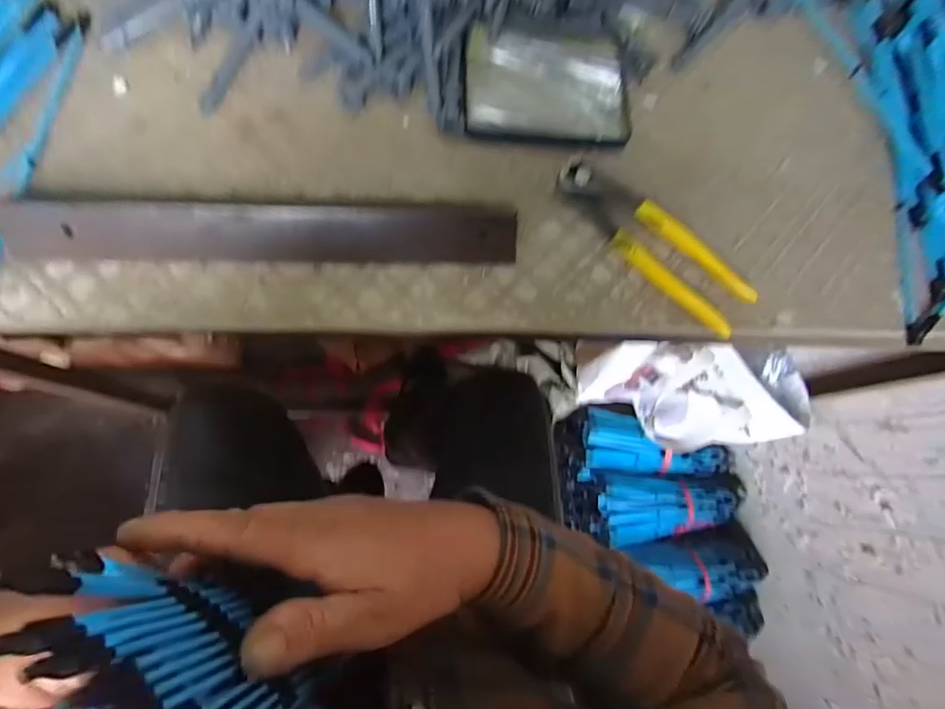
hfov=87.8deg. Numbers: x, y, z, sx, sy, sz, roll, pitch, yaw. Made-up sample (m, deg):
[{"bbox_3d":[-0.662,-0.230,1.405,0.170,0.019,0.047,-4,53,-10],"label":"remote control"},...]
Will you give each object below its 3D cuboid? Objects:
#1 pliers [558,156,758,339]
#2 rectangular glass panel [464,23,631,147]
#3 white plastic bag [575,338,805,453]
[{"bbox_3d":[0.130,-0.084,0.357,0.162,0.026,0.045,44,75,4],"label":"pliers"},{"bbox_3d":[0.059,-0.211,0.379,0.126,0.014,0.098,2,77,-7],"label":"rectangular glass panel"},{"bbox_3d":[0.323,0.067,0.787,0.247,0.285,0.153,7,76,-6],"label":"white plastic bag"}]

